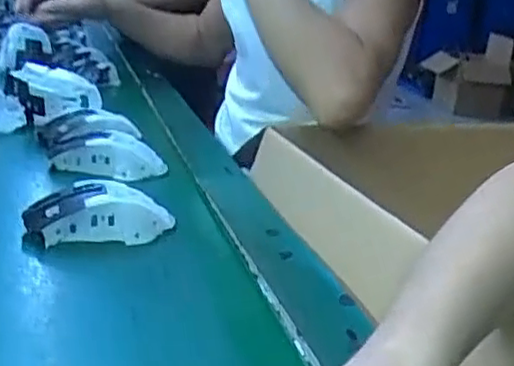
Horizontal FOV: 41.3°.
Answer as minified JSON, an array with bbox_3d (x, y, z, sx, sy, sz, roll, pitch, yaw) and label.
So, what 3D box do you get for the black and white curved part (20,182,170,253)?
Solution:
[{"bbox_3d":[-0.121,0.026,0.537,0.118,0.046,0.053,-2,22,-21],"label":"black and white curved part"}]

